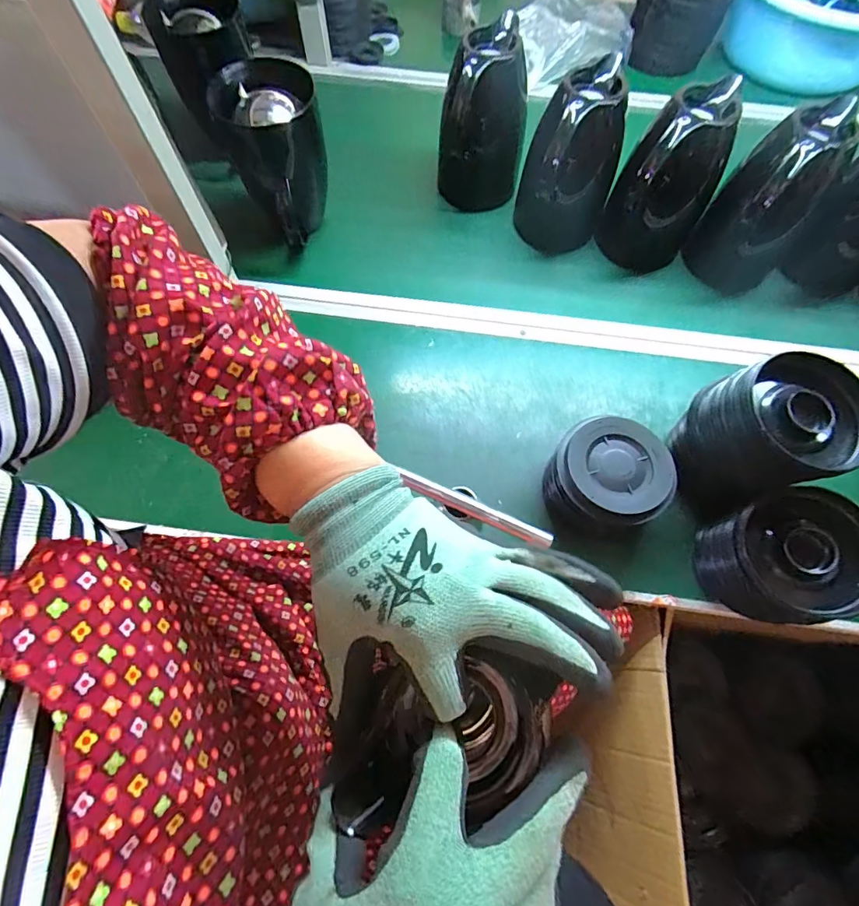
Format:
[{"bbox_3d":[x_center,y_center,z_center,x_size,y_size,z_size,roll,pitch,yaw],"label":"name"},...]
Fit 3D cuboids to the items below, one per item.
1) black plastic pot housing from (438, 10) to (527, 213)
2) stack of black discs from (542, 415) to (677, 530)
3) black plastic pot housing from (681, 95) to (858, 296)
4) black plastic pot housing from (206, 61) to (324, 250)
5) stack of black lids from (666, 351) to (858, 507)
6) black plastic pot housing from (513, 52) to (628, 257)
[{"bbox_3d":[0.079,-0.478,0.677,0.117,0.189,0.120,6,66,2],"label":"black plastic pot housing"},{"bbox_3d":[0.188,0.028,0.515,0.135,0.089,0.119,-10,66,-5],"label":"stack of black discs"},{"bbox_3d":[0.442,-0.321,0.616,0.121,0.195,0.152,39,71,15],"label":"black plastic pot housing"},{"bbox_3d":[-0.202,-0.396,0.622,0.125,0.170,0.112,-17,67,-8],"label":"black plastic pot housing"},{"bbox_3d":[0.351,-0.016,0.500,0.119,0.159,0.119,9,66,4],"label":"stack of black lids"},{"bbox_3d":[0.190,-0.388,0.650,0.122,0.210,0.111,-9,66,-5],"label":"black plastic pot housing"}]

